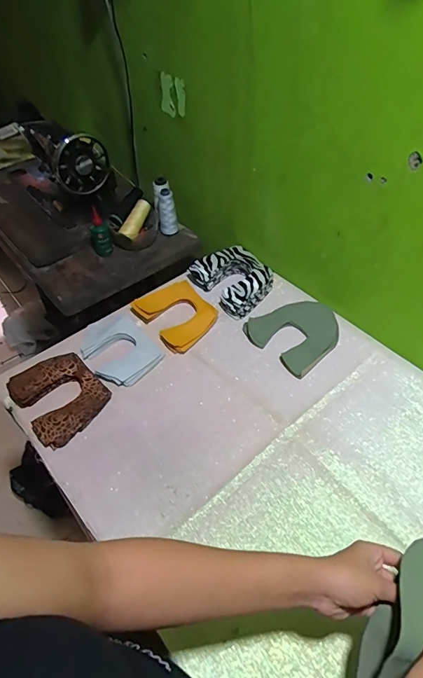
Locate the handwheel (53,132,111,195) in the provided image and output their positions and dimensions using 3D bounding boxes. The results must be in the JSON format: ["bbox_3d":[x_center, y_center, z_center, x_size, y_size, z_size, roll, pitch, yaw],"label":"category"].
[{"bbox_3d":[-0.301,-0.405,0.953,0.129,0.124,0.036,-20,51,-14],"label":"handwheel"}]

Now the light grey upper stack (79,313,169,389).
[{"bbox_3d":[-0.178,0.017,0.777,0.115,0.022,0.158,-35,56,-24],"label":"light grey upper stack"}]

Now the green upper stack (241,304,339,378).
[{"bbox_3d":[0.166,-0.019,0.800,0.162,0.015,0.152,-36,57,-25],"label":"green upper stack"}]

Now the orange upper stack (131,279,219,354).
[{"bbox_3d":[-0.070,-0.053,0.827,0.123,0.024,0.158,-33,56,-23],"label":"orange upper stack"}]

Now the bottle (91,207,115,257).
[{"bbox_3d":[-0.266,-0.249,0.970,0.046,0.103,0.047,-23,52,-16],"label":"bottle"}]

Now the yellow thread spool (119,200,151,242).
[{"bbox_3d":[-0.181,-0.289,0.992,0.039,0.035,0.119,18,68,17],"label":"yellow thread spool"}]

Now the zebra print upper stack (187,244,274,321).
[{"bbox_3d":[0.049,-0.133,0.878,0.136,0.044,0.158,-35,56,-24],"label":"zebra print upper stack"}]

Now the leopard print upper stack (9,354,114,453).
[{"bbox_3d":[-0.267,0.096,0.714,0.130,0.027,0.160,-37,57,-26],"label":"leopard print upper stack"}]

